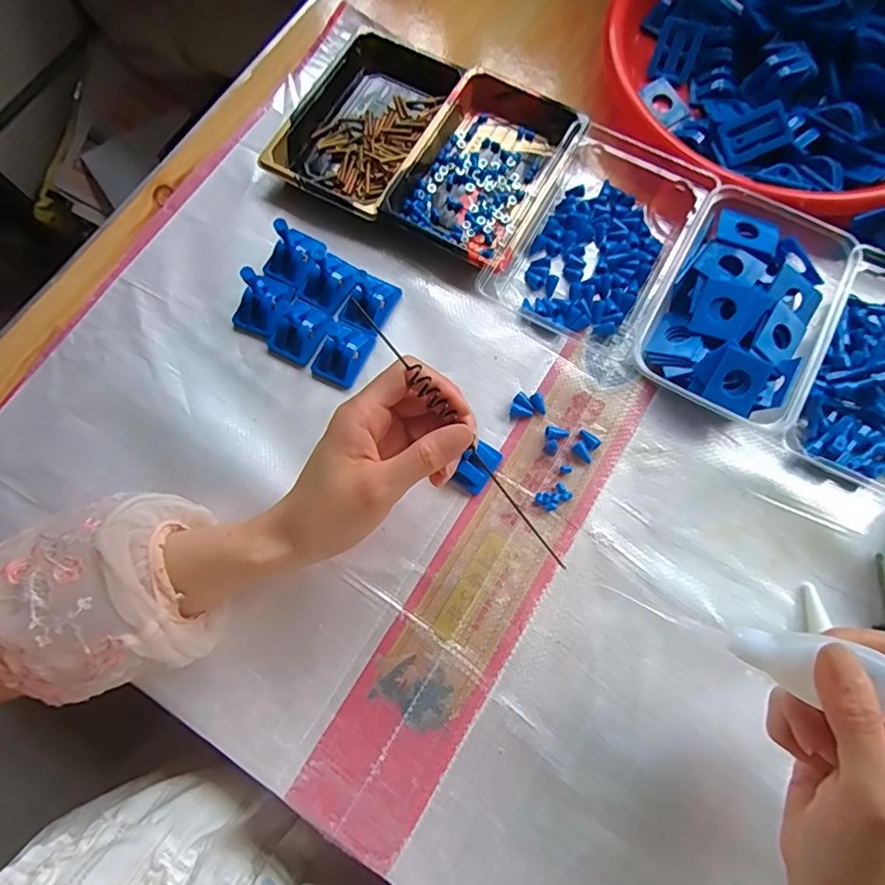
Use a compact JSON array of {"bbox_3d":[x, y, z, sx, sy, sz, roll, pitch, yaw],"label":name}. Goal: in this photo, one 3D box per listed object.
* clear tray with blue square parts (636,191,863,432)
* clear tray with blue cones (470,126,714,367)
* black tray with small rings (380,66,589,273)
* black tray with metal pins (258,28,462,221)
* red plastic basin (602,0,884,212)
[{"bbox_3d":[0.212,-0.096,0.376,0.110,0.035,0.169,29,77,8],"label":"clear tray with blue square parts"},{"bbox_3d":[0.122,-0.162,0.400,0.117,0.029,0.183,29,77,8],"label":"clear tray with blue cones"},{"bbox_3d":[0.034,-0.219,0.418,0.103,0.026,0.164,30,77,9],"label":"black tray with small rings"},{"bbox_3d":[-0.066,-0.264,0.436,0.109,0.021,0.157,27,77,8],"label":"black tray with metal pins"},{"bbox_3d":[0.288,-0.321,0.432,0.286,0.058,0.286,0,74,1],"label":"red plastic basin"}]

